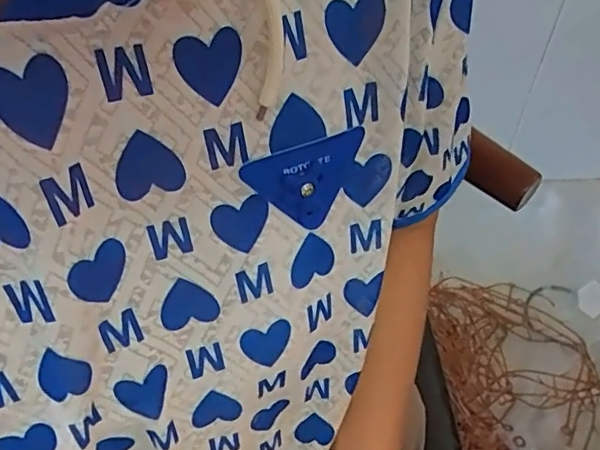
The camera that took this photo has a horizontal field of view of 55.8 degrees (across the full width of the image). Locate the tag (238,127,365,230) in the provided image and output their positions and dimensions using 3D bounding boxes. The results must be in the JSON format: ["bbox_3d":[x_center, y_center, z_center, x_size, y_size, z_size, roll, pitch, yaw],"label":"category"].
[{"bbox_3d":[0.004,-0.017,0.256,0.058,0.042,0.004,-21,35,-20],"label":"tag"}]

